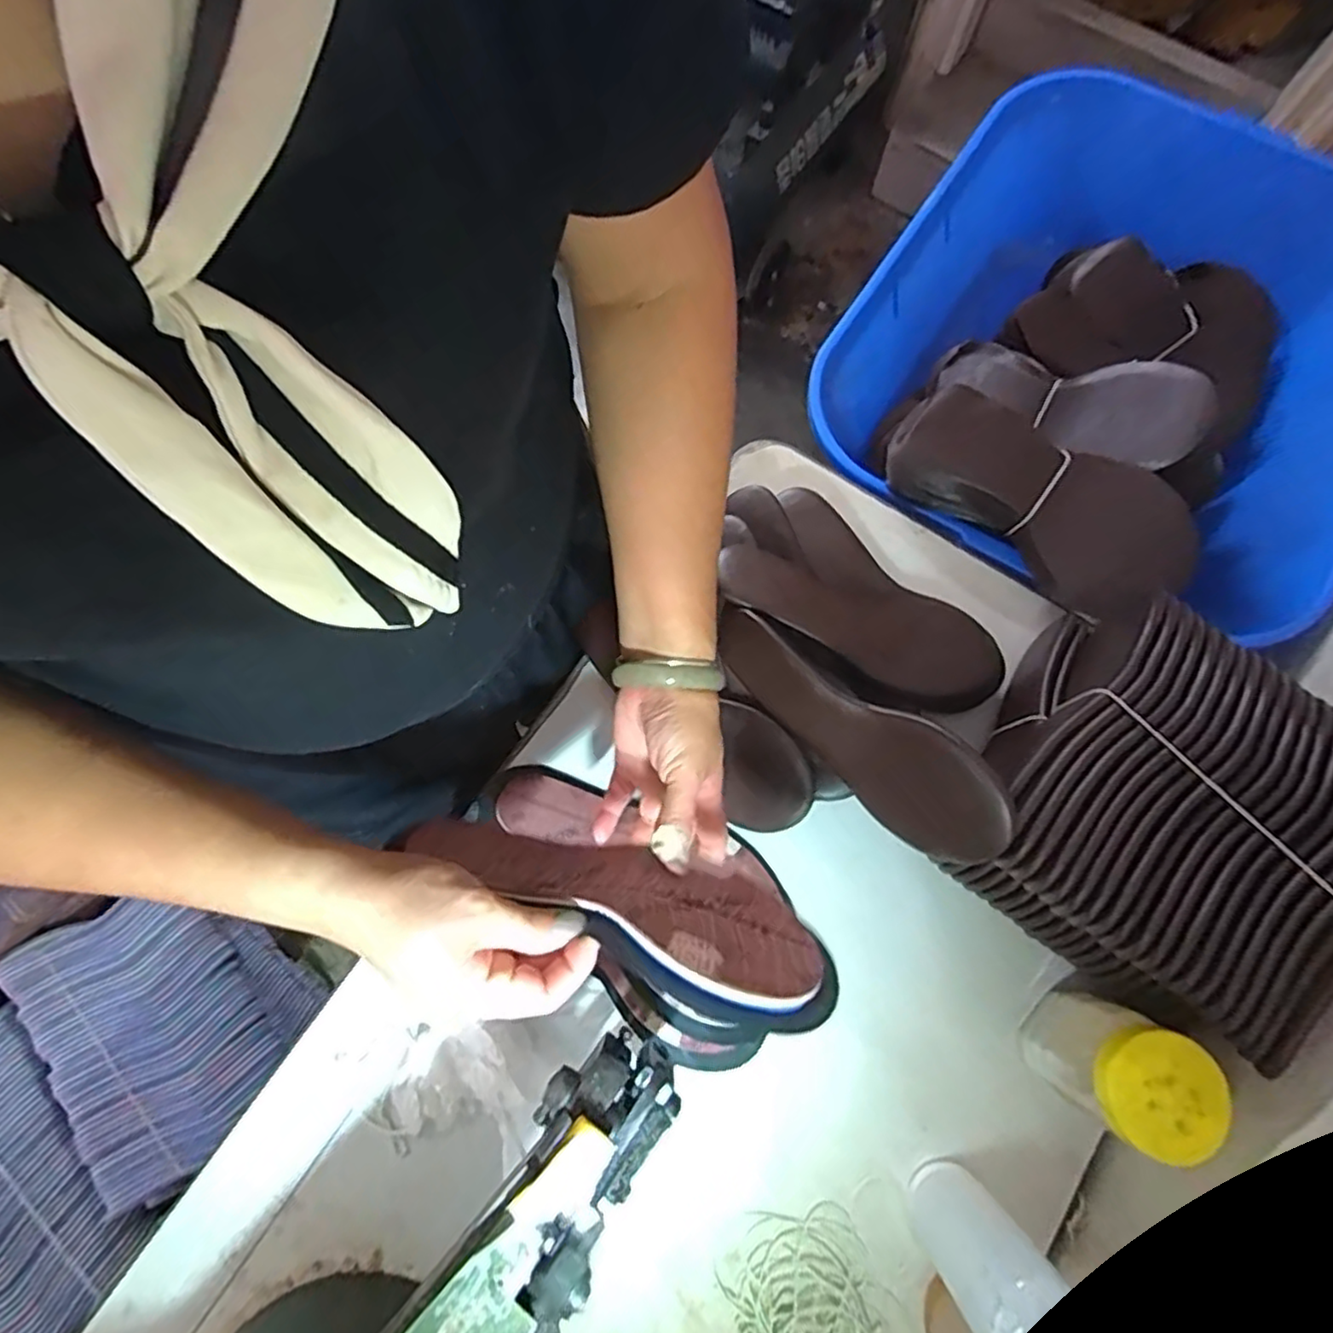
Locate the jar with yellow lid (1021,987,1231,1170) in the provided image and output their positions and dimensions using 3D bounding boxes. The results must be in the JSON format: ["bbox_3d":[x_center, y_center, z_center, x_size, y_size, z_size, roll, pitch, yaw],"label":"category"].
[{"bbox_3d":[0.299,0.269,0.449,0.069,0.103,0.068,0,75,-1],"label":"jar with yellow lid"}]

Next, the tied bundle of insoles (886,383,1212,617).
[{"bbox_3d":[0.312,-0.147,0.576,0.242,0.093,0.102,42,78,9],"label":"tied bundle of insoles"}]

